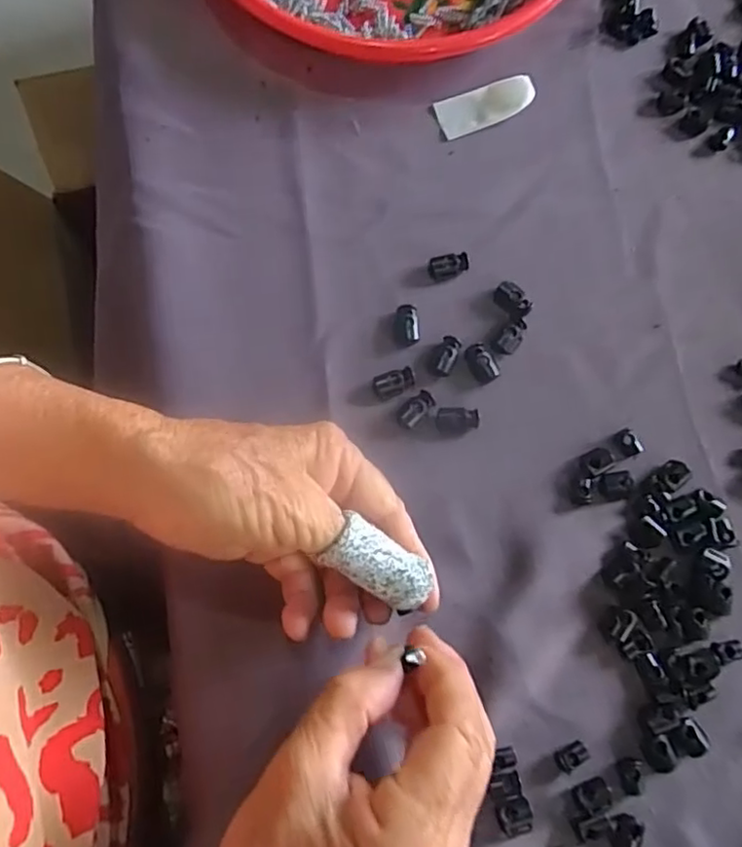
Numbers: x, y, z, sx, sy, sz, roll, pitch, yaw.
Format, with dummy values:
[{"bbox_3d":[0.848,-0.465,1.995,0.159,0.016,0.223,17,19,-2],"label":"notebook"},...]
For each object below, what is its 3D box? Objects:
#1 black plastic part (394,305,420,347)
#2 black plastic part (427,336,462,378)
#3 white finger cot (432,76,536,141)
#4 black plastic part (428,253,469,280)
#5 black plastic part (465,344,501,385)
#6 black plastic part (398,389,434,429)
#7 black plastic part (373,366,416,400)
[{"bbox_3d":[0.019,-0.051,0.331,0.012,0.006,0.022,0,76,0],"label":"black plastic part"},{"bbox_3d":[0.038,-0.035,0.327,0.013,0.005,0.023,20,76,5],"label":"black plastic part"},{"bbox_3d":[0.066,-0.185,0.366,0.055,0.010,0.024,-18,76,-5],"label":"white finger cot"},{"bbox_3d":[0.042,-0.085,0.341,0.022,0.004,0.013,-10,76,-3],"label":"black plastic part"},{"bbox_3d":[0.058,-0.031,0.326,0.013,0.006,0.020,-28,78,-7],"label":"black plastic part"},{"bbox_3d":[0.023,-0.007,0.319,0.011,0.004,0.021,41,79,9],"label":"black plastic part"},{"bbox_3d":[0.012,-0.021,0.323,0.022,0.004,0.013,-19,76,-5],"label":"black plastic part"}]

